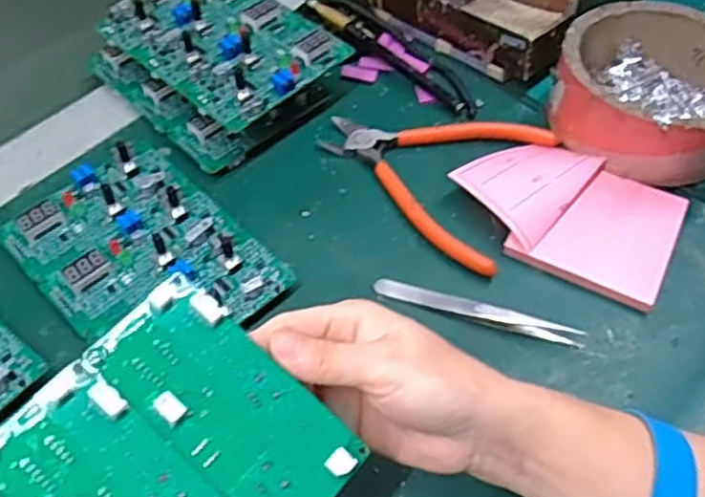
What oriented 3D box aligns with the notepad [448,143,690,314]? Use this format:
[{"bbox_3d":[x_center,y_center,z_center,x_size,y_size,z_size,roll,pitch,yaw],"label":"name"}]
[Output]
[{"bbox_3d":[0.130,-0.026,0.431,0.124,0.021,0.089,26,56,19],"label":"notepad"}]

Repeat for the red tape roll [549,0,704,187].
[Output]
[{"bbox_3d":[0.194,-0.103,0.465,0.121,0.049,0.124,24,56,17],"label":"red tape roll"}]

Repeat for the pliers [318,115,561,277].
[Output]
[{"bbox_3d":[0.051,-0.056,0.463,0.141,0.011,0.118,28,57,20],"label":"pliers"}]

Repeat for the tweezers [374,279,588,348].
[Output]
[{"bbox_3d":[0.068,0.033,0.395,0.113,0.011,0.009,16,54,12],"label":"tweezers"}]

